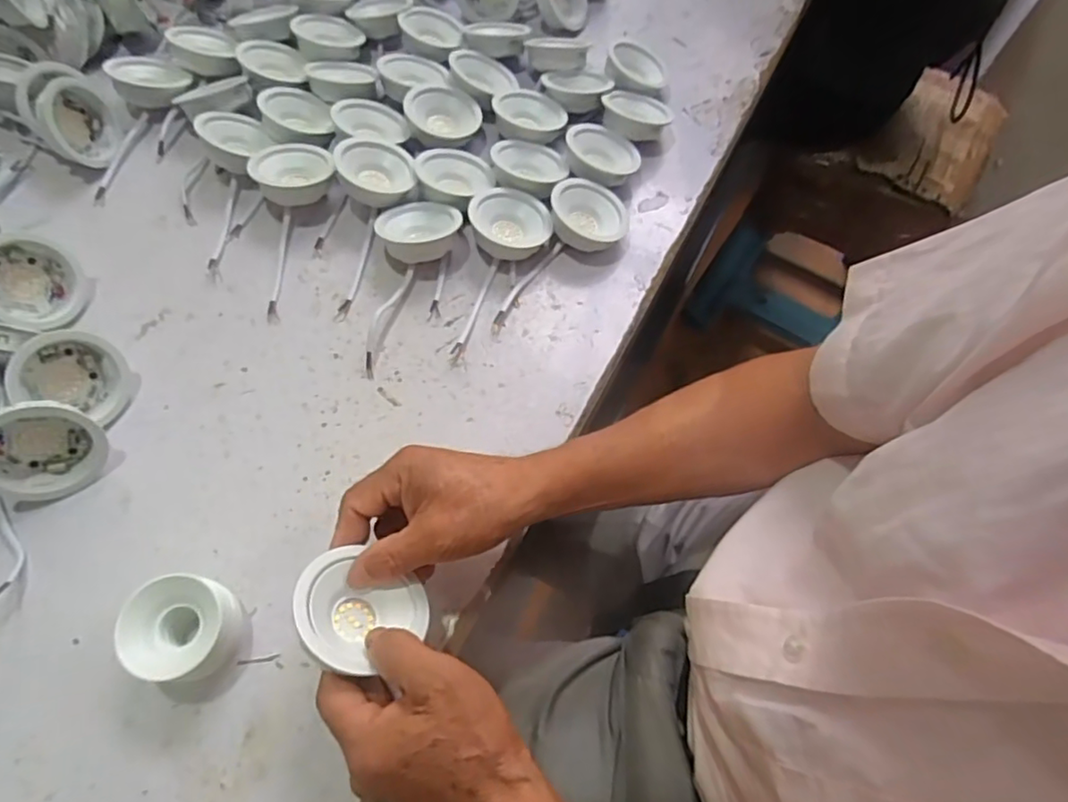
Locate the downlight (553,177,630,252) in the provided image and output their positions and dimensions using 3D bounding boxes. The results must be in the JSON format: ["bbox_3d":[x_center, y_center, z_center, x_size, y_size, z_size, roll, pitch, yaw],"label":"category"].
[{"bbox_3d":[0.048,-0.160,0.543,0.066,0.034,0.064,1,62,-2],"label":"downlight"}]

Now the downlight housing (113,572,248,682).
[{"bbox_3d":[-0.208,0.135,0.371,0.057,0.050,0.062,-5,63,-7],"label":"downlight housing"}]

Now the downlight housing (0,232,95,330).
[{"bbox_3d":[-0.390,-0.092,0.478,0.021,0.071,0.070,1,49,37],"label":"downlight housing"}]

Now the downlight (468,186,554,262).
[{"bbox_3d":[-0.019,-0.154,0.535,0.068,0.036,0.063,5,62,0],"label":"downlight"}]

